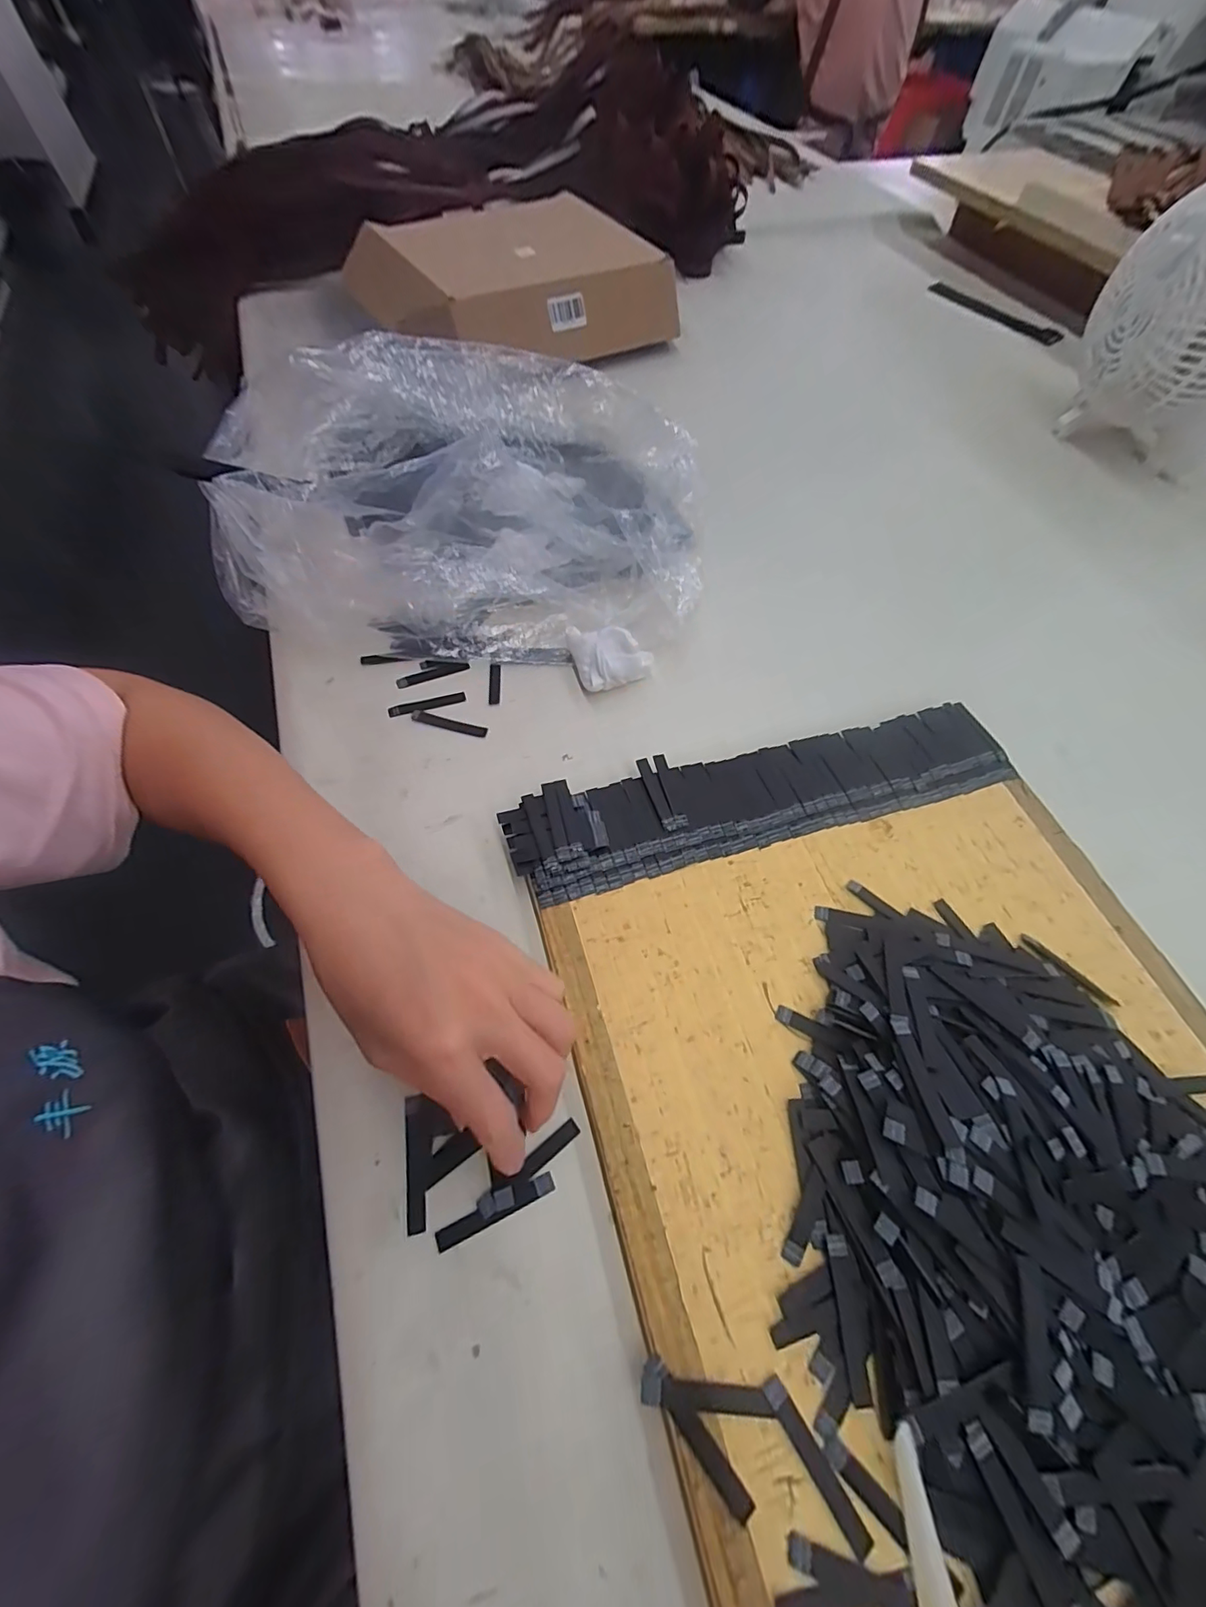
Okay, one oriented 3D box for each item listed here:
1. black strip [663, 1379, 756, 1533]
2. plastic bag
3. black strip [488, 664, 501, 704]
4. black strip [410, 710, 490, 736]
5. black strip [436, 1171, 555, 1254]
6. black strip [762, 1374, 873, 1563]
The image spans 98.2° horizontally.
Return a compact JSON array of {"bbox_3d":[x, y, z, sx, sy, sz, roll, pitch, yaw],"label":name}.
[{"bbox_3d":[0.043,0.273,0.220,0.009,0.005,0.052,-37,69,-19],"label":"black strip"},{"bbox_3d":[-0.123,-0.285,0.470,0.411,0.116,0.325,4,62,0],"label":"plastic bag"},{"bbox_3d":[-0.089,-0.099,0.430,0.009,0.004,0.038,-3,62,-3],"label":"black strip"},{"bbox_3d":[-0.120,-0.063,0.410,0.061,0.005,0.009,13,62,5],"label":"black strip"},{"bbox_3d":[-0.054,0.207,0.265,0.061,0.004,0.010,-21,64,-13],"label":"black strip"},{"bbox_3d":[0.091,0.280,0.221,0.008,0.004,0.060,-29,66,-16],"label":"black strip"}]

